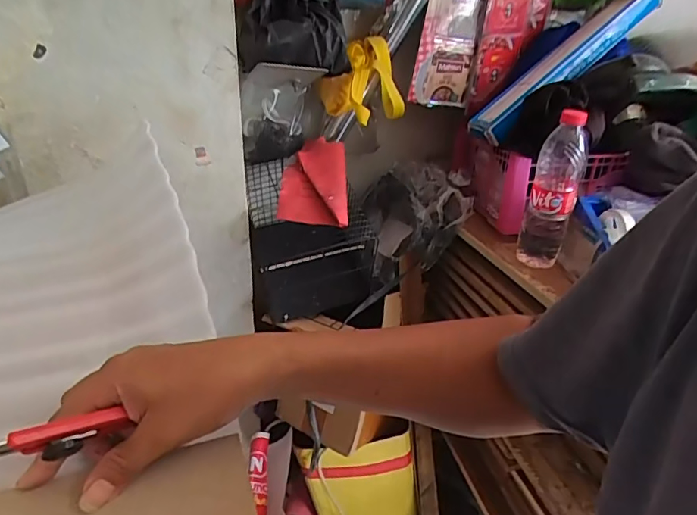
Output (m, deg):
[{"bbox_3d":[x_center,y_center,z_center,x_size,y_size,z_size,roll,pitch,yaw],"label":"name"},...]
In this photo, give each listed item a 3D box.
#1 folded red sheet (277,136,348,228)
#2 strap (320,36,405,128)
[{"bbox_3d":[-0.059,-0.119,0.798,0.108,0.021,0.180,-9,58,7],"label":"folded red sheet"},{"bbox_3d":[0.022,-0.287,0.805,0.101,0.117,0.134,27,42,29],"label":"strap"}]

